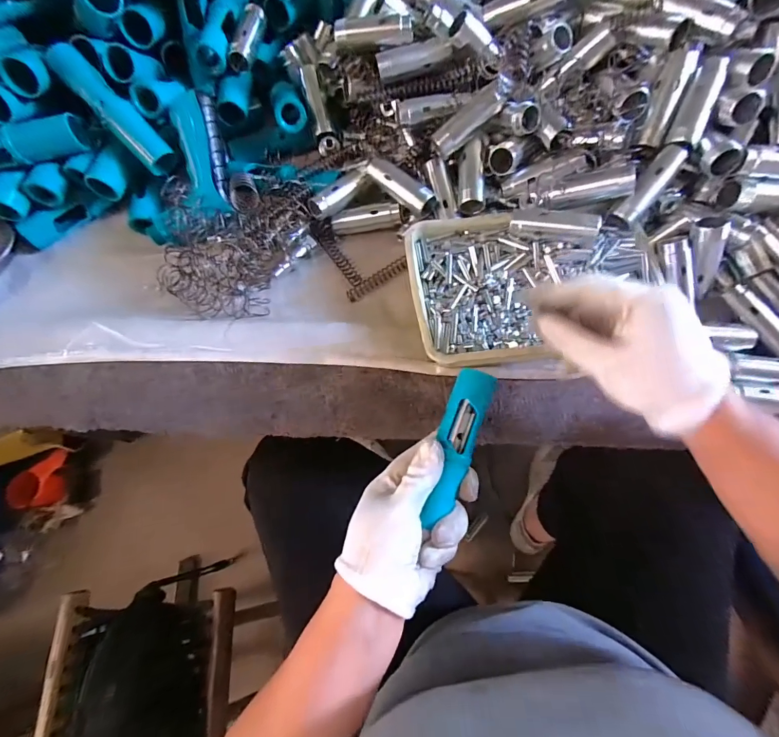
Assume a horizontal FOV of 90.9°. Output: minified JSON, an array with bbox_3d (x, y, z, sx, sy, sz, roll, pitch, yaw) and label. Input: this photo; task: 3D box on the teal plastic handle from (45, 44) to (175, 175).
[{"bbox_3d":[-0.255,-0.238,0.354,0.029,0.023,0.121,-46,103,-12],"label":"teal plastic handle"}]

